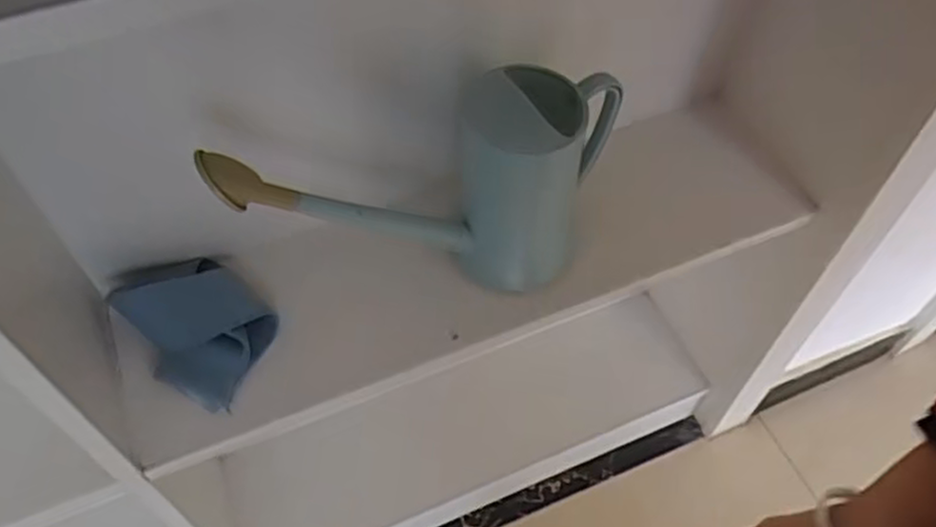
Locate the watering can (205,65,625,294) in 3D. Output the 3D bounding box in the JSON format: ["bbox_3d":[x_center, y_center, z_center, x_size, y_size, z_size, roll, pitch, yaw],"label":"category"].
[{"bbox_3d":[-0.024,-0.067,0.733,0.386,0.280,0.114,-15,57,-11],"label":"watering can"}]

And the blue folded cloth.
[{"bbox_3d":[-0.268,0.054,0.766,0.167,0.044,0.124,38,63,23],"label":"blue folded cloth"}]

